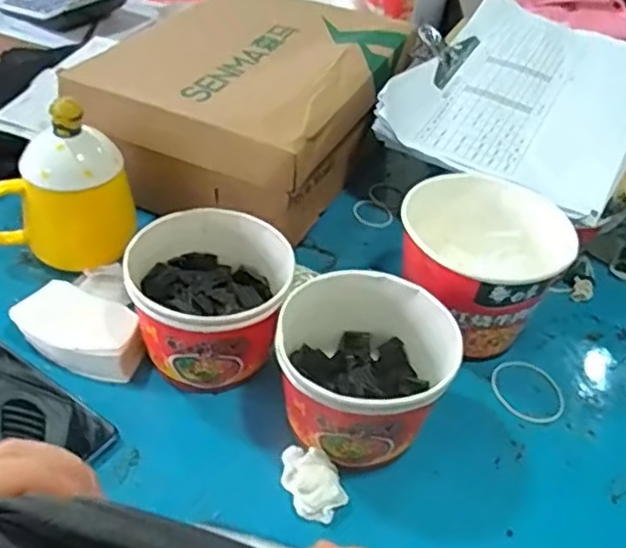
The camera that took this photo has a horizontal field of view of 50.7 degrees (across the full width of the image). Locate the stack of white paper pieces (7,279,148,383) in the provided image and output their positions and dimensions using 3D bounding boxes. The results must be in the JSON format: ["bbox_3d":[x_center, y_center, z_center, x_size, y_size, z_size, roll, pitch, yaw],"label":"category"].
[{"bbox_3d":[-0.171,0.041,0.500,0.094,0.029,0.064,25,43,21],"label":"stack of white paper pieces"}]

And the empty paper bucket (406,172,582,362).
[{"bbox_3d":[0.124,0.003,0.531,0.106,0.110,0.110,4,40,-3],"label":"empty paper bucket"}]

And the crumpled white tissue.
[{"bbox_3d":[-0.001,0.133,0.427,0.030,0.023,0.049,-17,45,-26],"label":"crumpled white tissue"}]

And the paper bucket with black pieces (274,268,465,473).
[{"bbox_3d":[0.031,0.070,0.456,0.098,0.090,0.115,2,40,-6],"label":"paper bucket with black pieces"}]

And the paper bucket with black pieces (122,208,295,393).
[{"bbox_3d":[-0.076,0.024,0.493,0.103,0.095,0.108,4,40,-3],"label":"paper bucket with black pieces"}]

